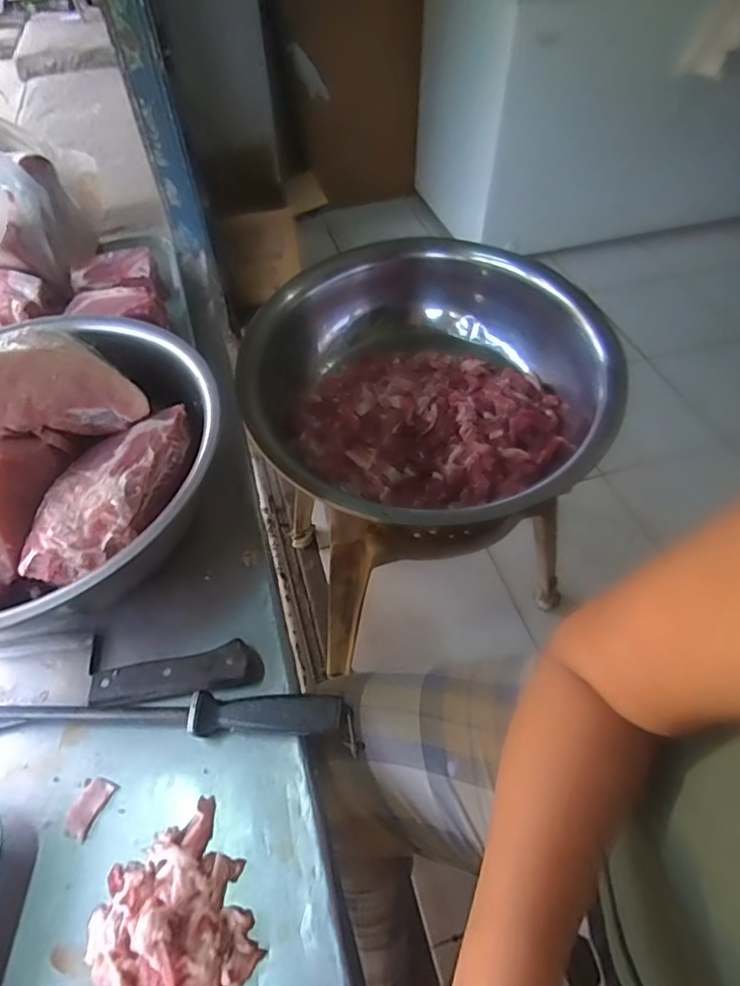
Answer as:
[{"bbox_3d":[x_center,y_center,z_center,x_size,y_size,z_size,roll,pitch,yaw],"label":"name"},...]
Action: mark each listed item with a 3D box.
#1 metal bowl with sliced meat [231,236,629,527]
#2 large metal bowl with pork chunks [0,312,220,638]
[{"bbox_3d":[0.085,-0.195,0.925,0.584,0.170,0.549,0,51,0],"label":"metal bowl with sliced meat"},{"bbox_3d":[-0.322,-0.040,0.508,0.337,0.138,0.354,-5,51,-4],"label":"large metal bowl with pork chunks"}]

